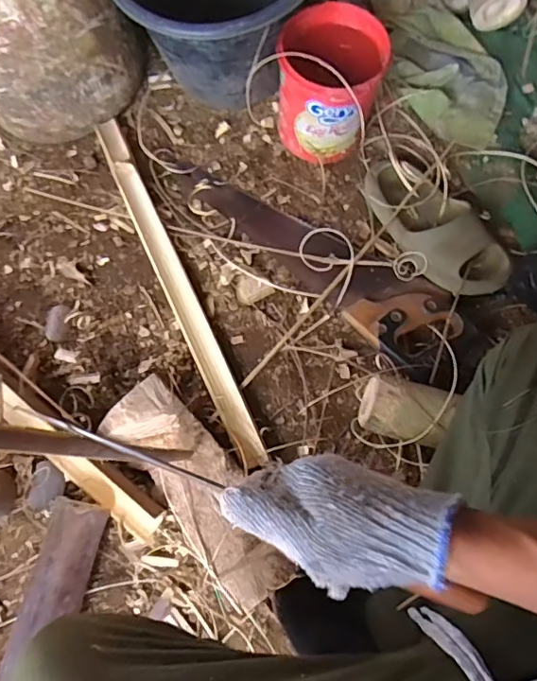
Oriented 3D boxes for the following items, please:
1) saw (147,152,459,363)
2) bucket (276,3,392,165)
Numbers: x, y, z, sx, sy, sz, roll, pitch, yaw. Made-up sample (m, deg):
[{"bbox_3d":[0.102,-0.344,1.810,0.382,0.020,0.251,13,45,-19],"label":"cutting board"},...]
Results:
[{"bbox_3d":[0.051,-0.150,0.750,0.483,0.034,0.117,41,80,11],"label":"saw"},{"bbox_3d":[0.086,-0.356,0.743,0.134,0.164,0.145,0,75,2],"label":"bucket"}]

